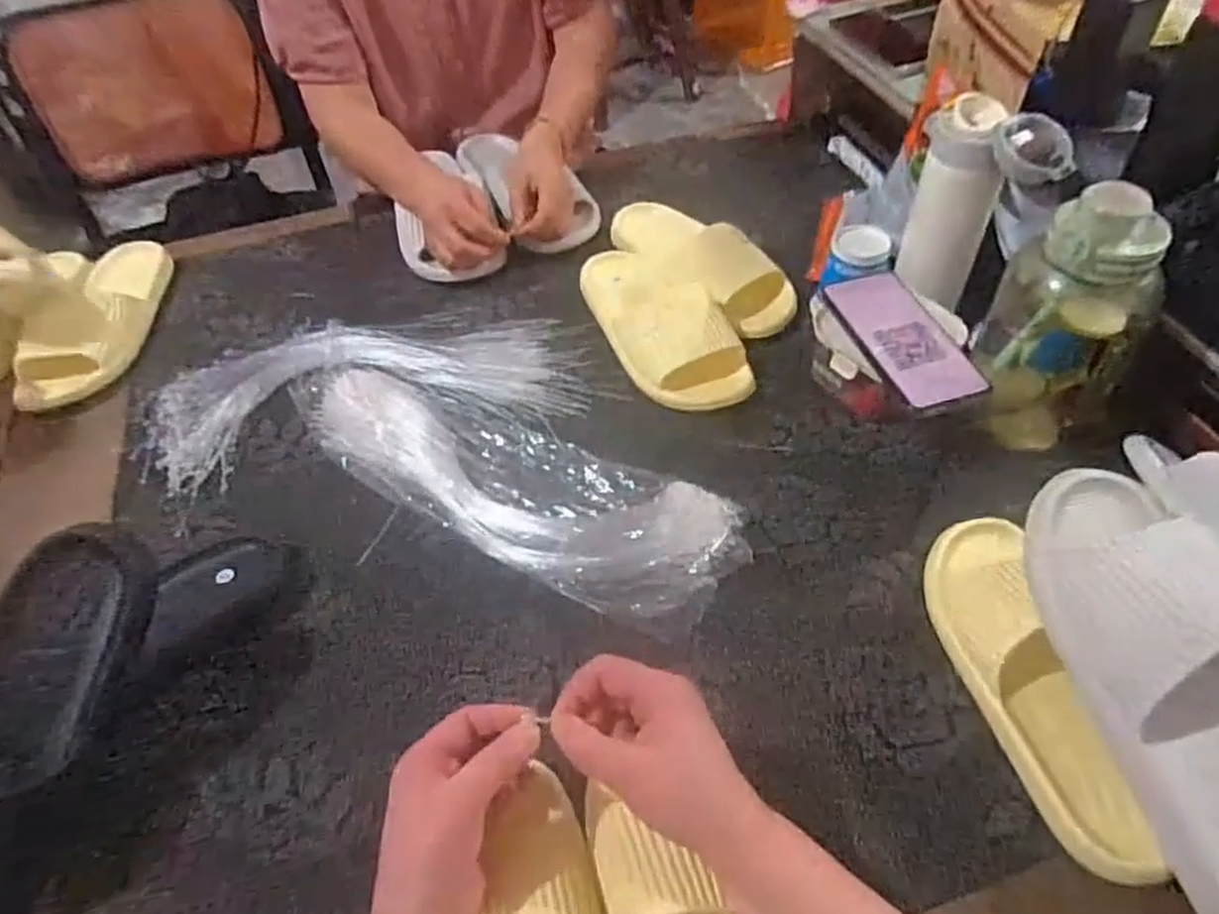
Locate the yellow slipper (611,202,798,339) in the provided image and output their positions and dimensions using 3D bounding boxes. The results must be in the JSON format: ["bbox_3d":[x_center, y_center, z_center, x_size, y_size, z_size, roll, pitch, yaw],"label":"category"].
[{"bbox_3d":[0.090,-0.221,0.826,0.088,0.054,0.251,-32,54,-19],"label":"yellow slipper"}]

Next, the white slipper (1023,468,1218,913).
[{"bbox_3d":[0.337,0.128,0.433,0.119,0.064,0.271,-11,69,-3],"label":"white slipper"}]

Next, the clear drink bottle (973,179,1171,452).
[{"bbox_3d":[0.362,-0.110,0.601,0.110,0.204,0.106,28,58,26],"label":"clear drink bottle"}]

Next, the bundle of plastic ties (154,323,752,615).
[{"bbox_3d":[-0.147,-0.043,0.703,0.574,0.043,0.286,12,53,15],"label":"bundle of plastic ties"}]

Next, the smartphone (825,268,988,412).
[{"bbox_3d":[0.254,-0.108,0.662,0.079,0.013,0.164,-15,51,-6],"label":"smartphone"}]

